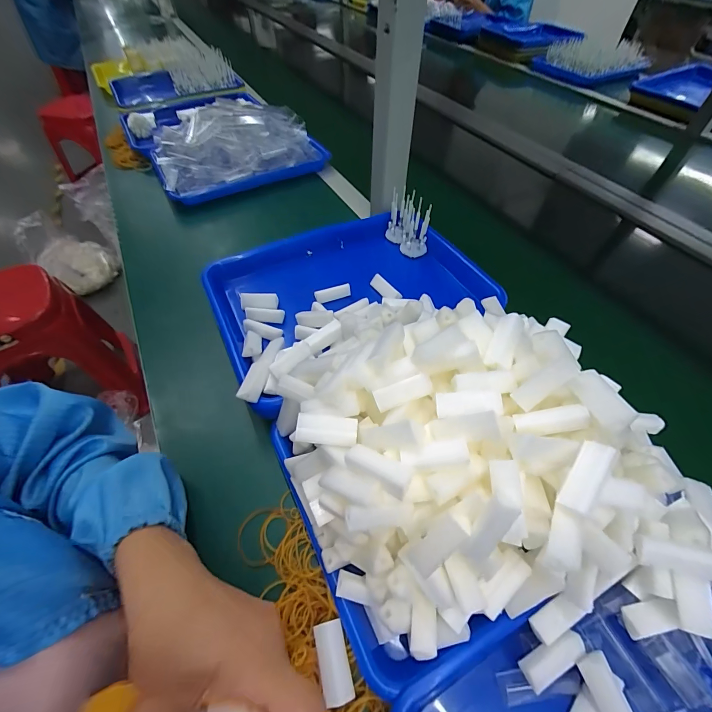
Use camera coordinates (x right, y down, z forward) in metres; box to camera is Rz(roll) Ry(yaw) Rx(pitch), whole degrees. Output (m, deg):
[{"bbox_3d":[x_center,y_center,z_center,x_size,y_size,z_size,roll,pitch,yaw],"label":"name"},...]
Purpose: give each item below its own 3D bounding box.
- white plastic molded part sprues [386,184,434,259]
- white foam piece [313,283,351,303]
[{"bbox_3d":[0.075,-0.194,0.495,0.034,0.074,0.071,-20,56,-15],"label":"white plastic molded part sprues"},{"bbox_3d":[-0.030,-0.081,0.443,0.047,0.017,0.008,-13,55,-10],"label":"white foam piece"}]

